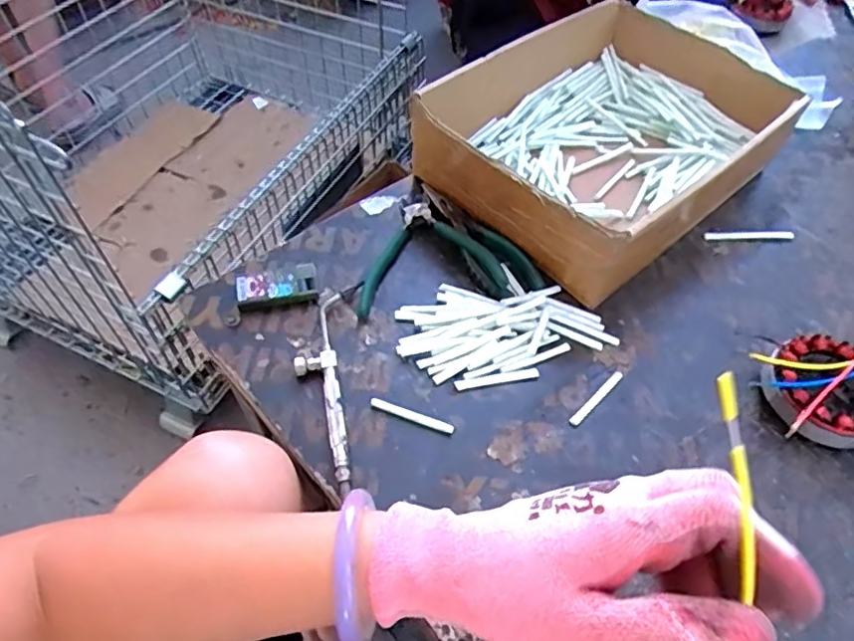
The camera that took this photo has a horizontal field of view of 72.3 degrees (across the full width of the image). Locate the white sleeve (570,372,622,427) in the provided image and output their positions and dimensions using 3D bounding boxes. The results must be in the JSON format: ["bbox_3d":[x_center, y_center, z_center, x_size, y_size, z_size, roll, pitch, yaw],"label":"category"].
[{"bbox_3d":[0.132,0.060,0.452,0.062,0.004,0.007,-37,62,-26],"label":"white sleeve"}]

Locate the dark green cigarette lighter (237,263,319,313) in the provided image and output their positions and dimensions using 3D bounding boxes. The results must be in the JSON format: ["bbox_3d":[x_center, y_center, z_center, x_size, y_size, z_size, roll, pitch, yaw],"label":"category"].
[{"bbox_3d":[-0.126,-0.029,0.496,0.066,0.012,0.032,-11,54,-10],"label":"dark green cigarette lighter"}]

